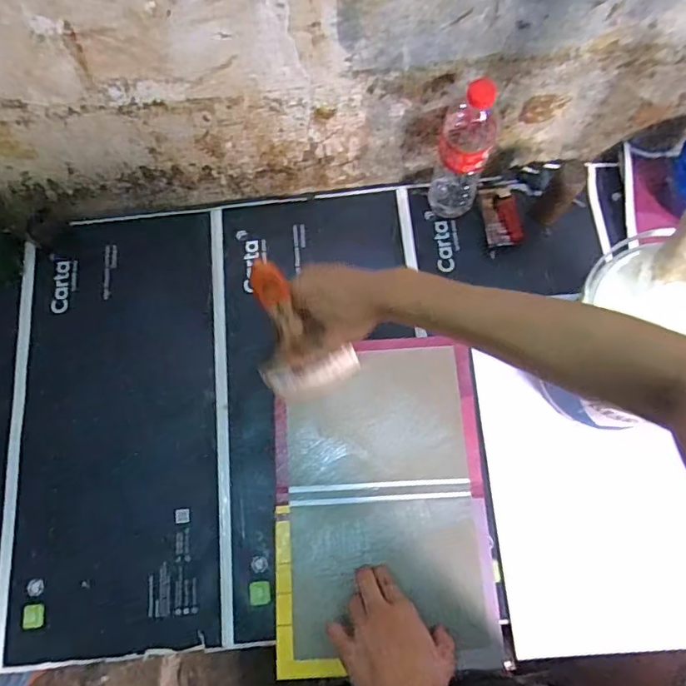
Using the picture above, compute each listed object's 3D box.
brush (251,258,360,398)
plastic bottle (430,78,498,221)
[{"bbox_3d":[-0.040,-0.008,0.500,0.097,0.195,0.024,-15,54,-3],"label":"brush"},{"bbox_3d":[0.153,-0.241,0.664,0.063,0.229,0.056,16,75,6],"label":"plastic bottle"}]

